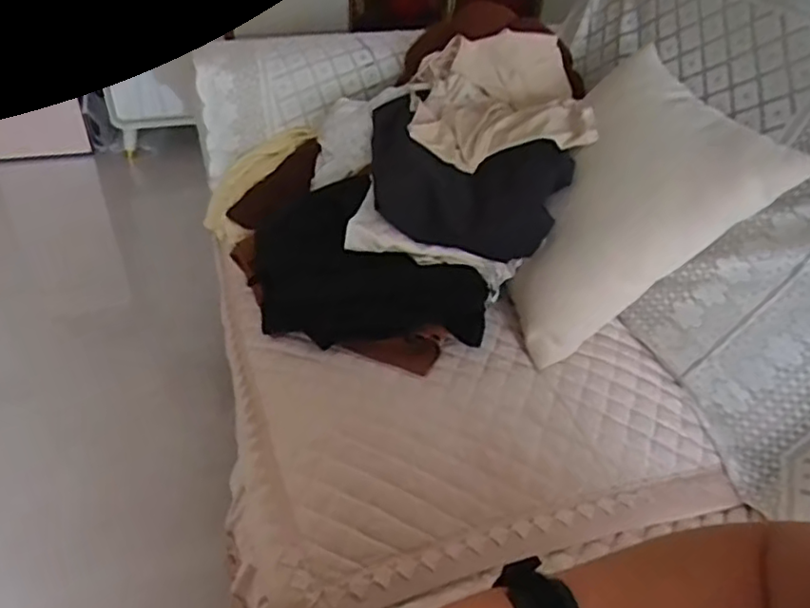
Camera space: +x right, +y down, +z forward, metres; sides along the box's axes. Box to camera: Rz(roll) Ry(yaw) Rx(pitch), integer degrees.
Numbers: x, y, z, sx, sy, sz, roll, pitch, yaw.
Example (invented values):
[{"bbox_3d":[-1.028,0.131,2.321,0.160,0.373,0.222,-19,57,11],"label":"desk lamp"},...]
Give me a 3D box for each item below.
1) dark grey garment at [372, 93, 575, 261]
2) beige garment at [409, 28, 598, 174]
[{"bbox_3d":[0.052,-0.183,0.965,0.334,0.122,0.178,29,46,28],"label":"dark grey garment"},{"bbox_3d":[0.145,-0.330,1.035,0.250,0.098,0.309,5,39,2],"label":"beige garment"}]

